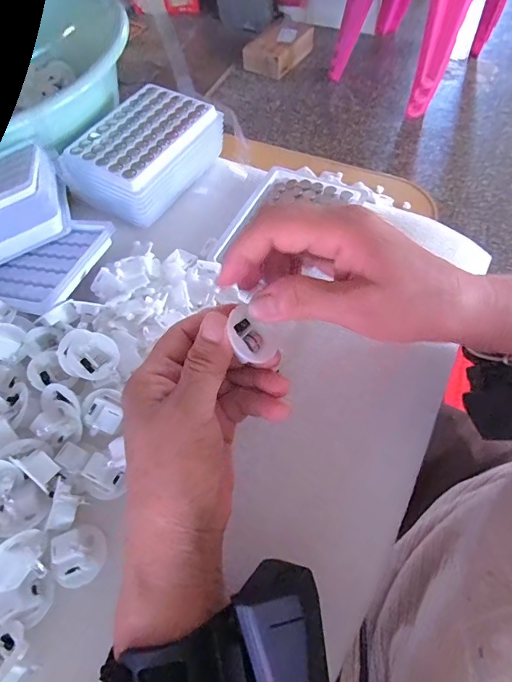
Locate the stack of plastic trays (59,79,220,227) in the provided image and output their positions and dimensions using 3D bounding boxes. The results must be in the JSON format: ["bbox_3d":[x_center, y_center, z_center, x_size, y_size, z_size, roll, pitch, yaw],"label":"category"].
[{"bbox_3d":[-0.104,-0.180,0.385,0.098,0.041,0.133,26,66,16],"label":"stack of plastic trays"}]

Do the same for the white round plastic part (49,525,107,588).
[{"bbox_3d":[-0.105,0.127,0.239,0.025,0.019,0.030,-12,62,-2],"label":"white round plastic part"}]

